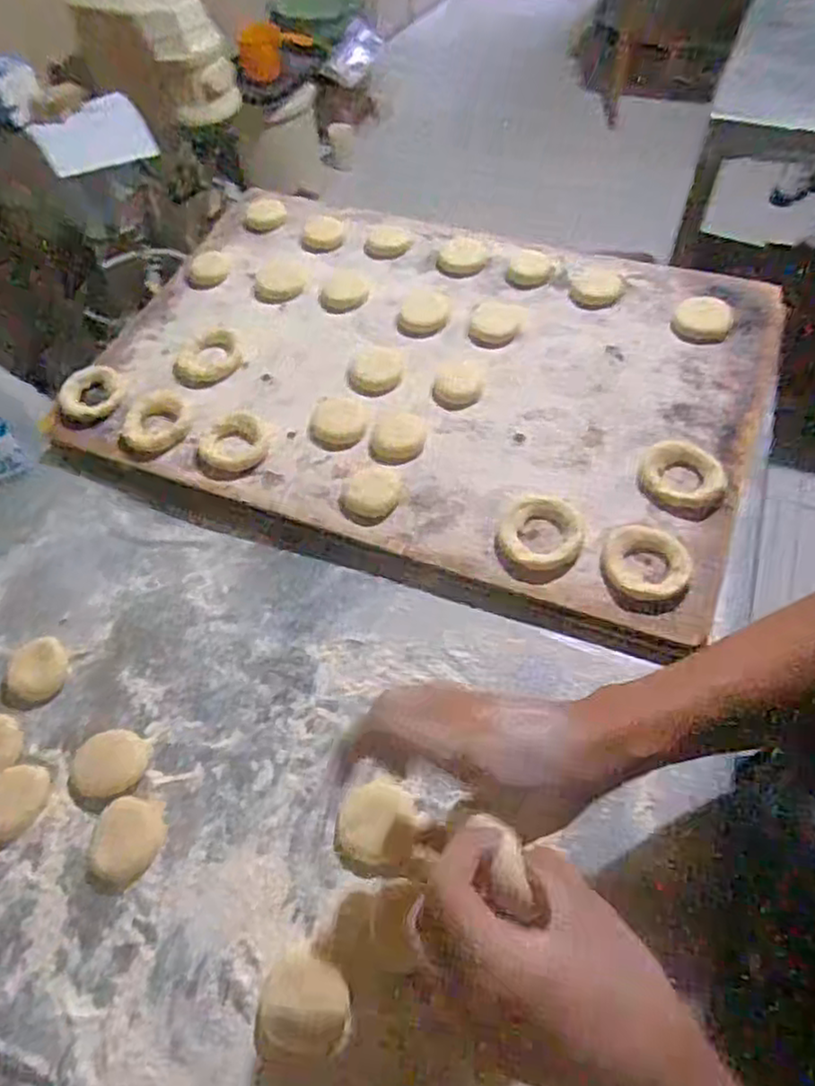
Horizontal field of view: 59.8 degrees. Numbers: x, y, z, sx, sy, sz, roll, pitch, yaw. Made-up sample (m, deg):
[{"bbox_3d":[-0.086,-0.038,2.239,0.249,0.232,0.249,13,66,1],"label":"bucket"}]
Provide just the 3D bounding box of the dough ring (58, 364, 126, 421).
[{"bbox_3d":[-0.307,-0.147,0.691,0.060,0.015,0.061,-2,59,3],"label":"dough ring"}]

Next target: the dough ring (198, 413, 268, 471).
[{"bbox_3d":[-0.160,-0.091,0.645,0.059,0.009,0.060,-2,59,3],"label":"dough ring"}]

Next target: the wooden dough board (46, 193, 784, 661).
[{"bbox_3d":[0.015,-0.177,0.699,0.612,0.025,0.440,18,62,14],"label":"wooden dough board"}]

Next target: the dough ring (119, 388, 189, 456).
[{"bbox_3d":[-0.238,-0.112,0.663,0.066,0.013,0.066,-2,59,3],"label":"dough ring"}]

